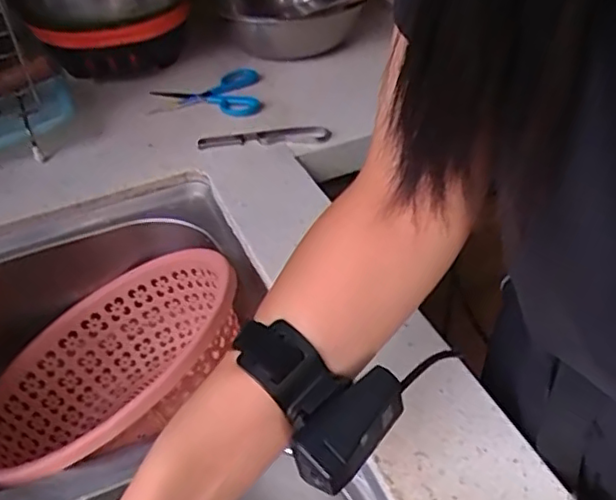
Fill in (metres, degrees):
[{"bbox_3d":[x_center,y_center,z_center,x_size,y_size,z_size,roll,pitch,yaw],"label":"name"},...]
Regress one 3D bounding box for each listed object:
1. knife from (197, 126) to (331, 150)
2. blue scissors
[{"bbox_3d":[-0.054,-0.140,0.777,0.161,0.013,0.030,-5,41,-2],"label":"knife"},{"bbox_3d":[-0.145,-0.214,0.869,0.152,0.012,0.132,-5,41,-2],"label":"blue scissors"}]

